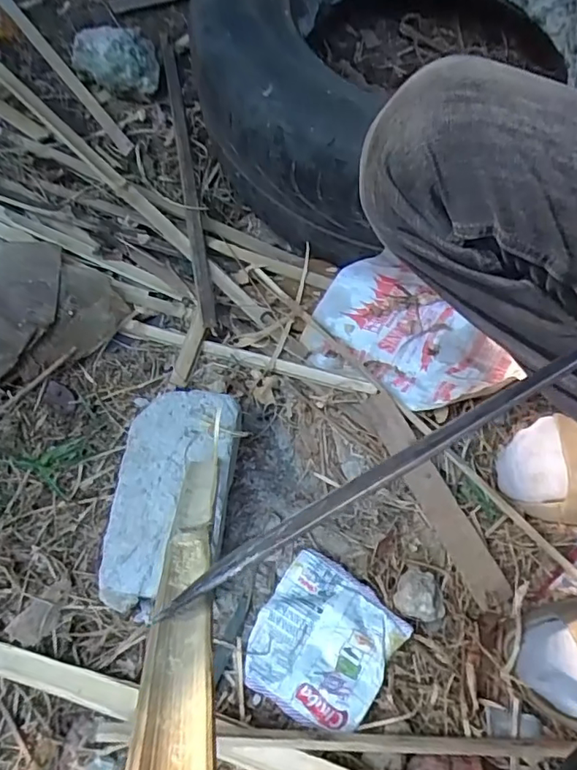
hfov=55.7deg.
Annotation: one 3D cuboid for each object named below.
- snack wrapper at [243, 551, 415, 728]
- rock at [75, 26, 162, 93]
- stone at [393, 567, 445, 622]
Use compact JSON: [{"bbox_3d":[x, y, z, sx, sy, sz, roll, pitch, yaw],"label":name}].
[{"bbox_3d":[0.031,0.237,0.502,0.120,0.020,0.125,30,73,10],"label":"snack wrapper"},{"bbox_3d":[-0.241,-0.456,0.761,0.112,0.048,0.099,-16,71,-6],"label":"rock"},{"bbox_3d":[0.126,0.197,0.513,0.047,0.031,0.042,15,71,5],"label":"stone"}]

